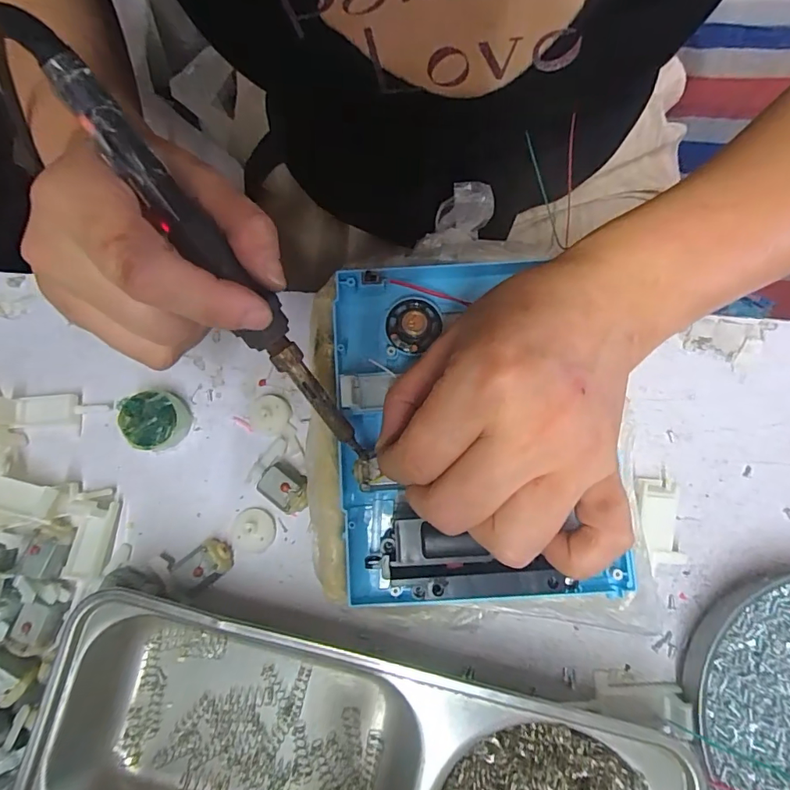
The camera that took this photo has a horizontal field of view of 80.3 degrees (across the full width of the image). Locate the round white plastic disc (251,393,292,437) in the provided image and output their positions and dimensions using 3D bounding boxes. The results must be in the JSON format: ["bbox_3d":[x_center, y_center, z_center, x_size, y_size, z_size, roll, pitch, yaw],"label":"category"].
[{"bbox_3d":[-0.072,0.012,0.268,0.024,0.007,0.023,0,78,1],"label":"round white plastic disc"}]

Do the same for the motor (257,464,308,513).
[{"bbox_3d":[-0.059,0.051,0.255,0.028,0.014,0.020,36,81,8],"label":"motor"}]

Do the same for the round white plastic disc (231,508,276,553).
[{"bbox_3d":[-0.078,0.074,0.256,0.023,0.005,0.023,0,78,1],"label":"round white plastic disc"}]

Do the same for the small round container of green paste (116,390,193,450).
[{"bbox_3d":[-0.135,0.015,0.263,0.033,0.019,0.032,0,78,1],"label":"small round container of green paste"}]

